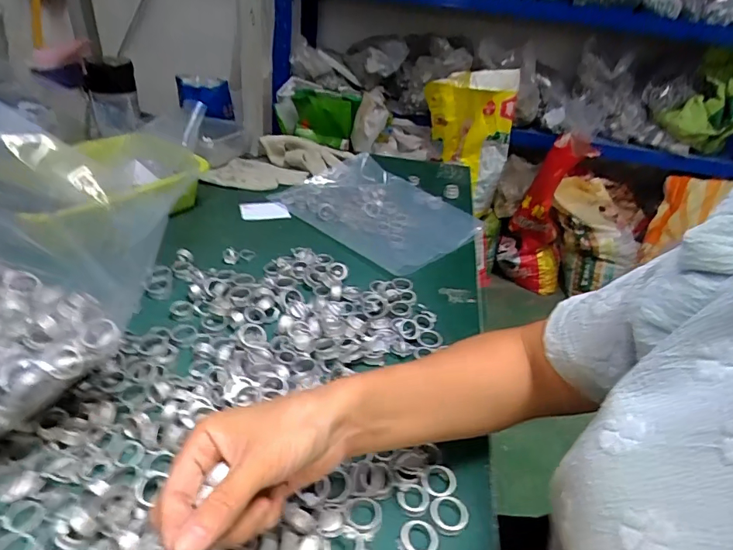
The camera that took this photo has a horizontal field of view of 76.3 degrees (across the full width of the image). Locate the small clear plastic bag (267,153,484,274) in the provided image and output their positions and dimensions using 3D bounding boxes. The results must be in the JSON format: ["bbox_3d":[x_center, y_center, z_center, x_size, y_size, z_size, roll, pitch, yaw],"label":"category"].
[{"bbox_3d":[0.019,-0.114,0.774,0.229,0.021,0.302,-29,48,-35],"label":"small clear plastic bag"}]

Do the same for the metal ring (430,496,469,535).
[{"bbox_3d":[0.064,0.186,0.362,0.030,0.004,0.028,4,34,-3],"label":"metal ring"}]

